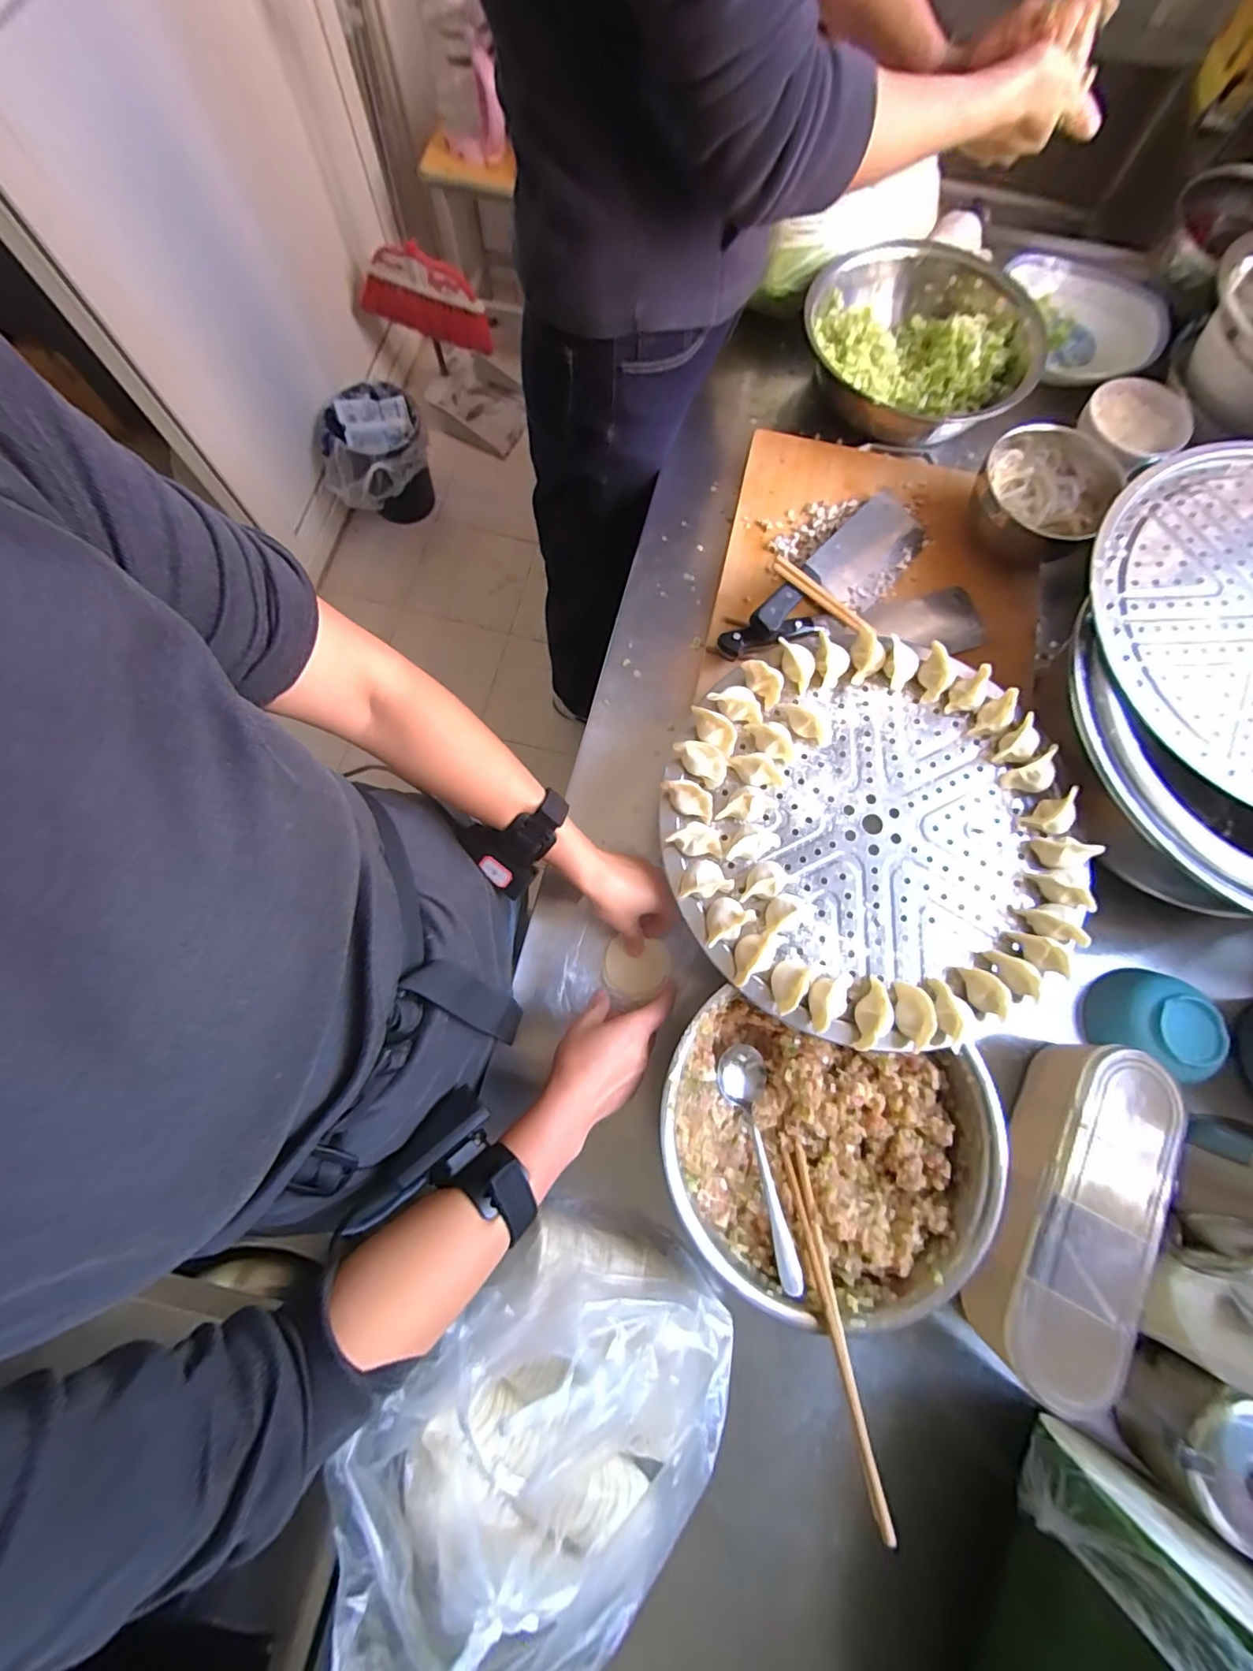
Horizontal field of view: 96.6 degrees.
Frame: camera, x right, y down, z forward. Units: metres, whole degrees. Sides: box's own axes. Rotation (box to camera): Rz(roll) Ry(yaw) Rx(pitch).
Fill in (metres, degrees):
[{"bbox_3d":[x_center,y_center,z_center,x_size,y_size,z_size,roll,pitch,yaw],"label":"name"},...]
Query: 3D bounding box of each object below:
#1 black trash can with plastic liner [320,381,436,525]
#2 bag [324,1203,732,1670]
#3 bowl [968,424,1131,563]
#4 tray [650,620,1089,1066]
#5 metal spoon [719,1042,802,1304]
[{"bbox_3d":[-0.673,-1.014,1.583,0.261,0.280,0.309,-1,75,-1],"label":"black trash can with plastic liner"},{"bbox_3d":[-0.052,0.409,0.383,0.250,0.154,0.181,-41,80,-11],"label":"bag"},{"bbox_3d":[0.449,-0.370,0.613,0.130,0.059,0.139,0,75,-1],"label":"bowl"},{"bbox_3d":[0.207,-0.008,0.469,0.337,0.032,0.338,0,75,-1],"label":"tray"},{"bbox_3d":[0.113,0.257,0.447,0.040,0.043,0.163,-14,76,-5],"label":"metal spoon"}]

